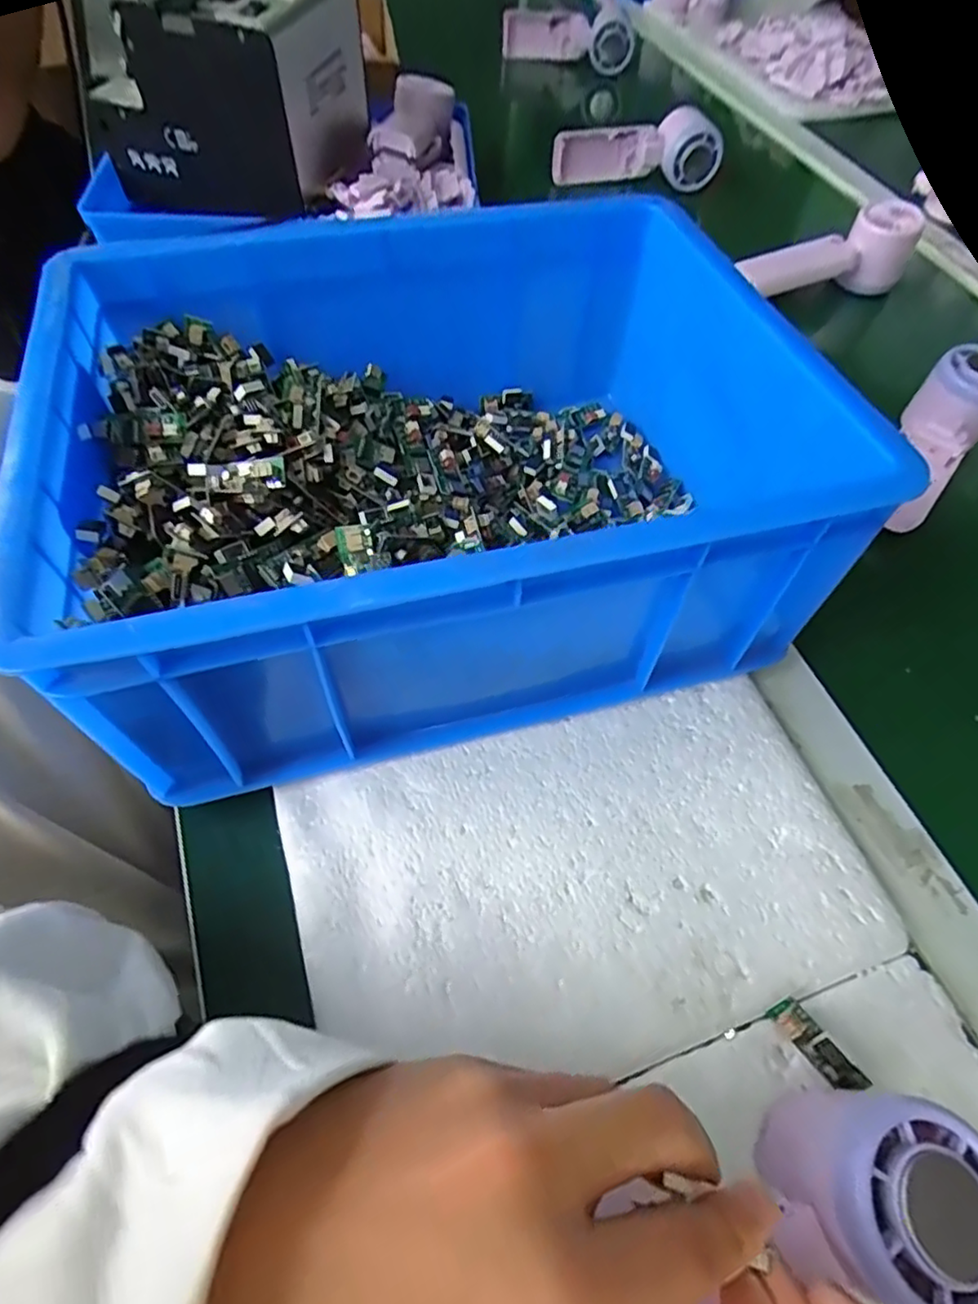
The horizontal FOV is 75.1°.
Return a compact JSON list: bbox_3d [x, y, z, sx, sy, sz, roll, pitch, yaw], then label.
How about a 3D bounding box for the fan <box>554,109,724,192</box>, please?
[{"bbox_3d":[0.149,-0.504,0.640,0.167,0.054,0.038,-5,61,-5],"label":"fan"}]

